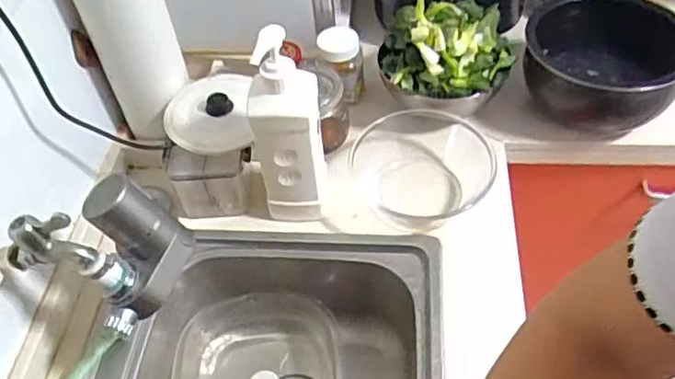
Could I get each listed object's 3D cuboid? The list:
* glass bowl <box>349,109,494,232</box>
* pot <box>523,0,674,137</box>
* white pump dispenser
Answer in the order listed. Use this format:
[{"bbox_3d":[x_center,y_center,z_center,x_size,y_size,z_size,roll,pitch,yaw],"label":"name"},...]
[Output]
[{"bbox_3d":[0.118,-0.039,0.869,0.186,0.062,0.181,-3,49,3],"label":"glass bowl"},{"bbox_3d":[0.392,-0.189,0.925,0.214,0.136,0.231,-3,49,3],"label":"pot"},{"bbox_3d":[-0.060,-0.066,0.766,0.081,0.283,0.055,-5,49,1],"label":"white pump dispenser"}]

